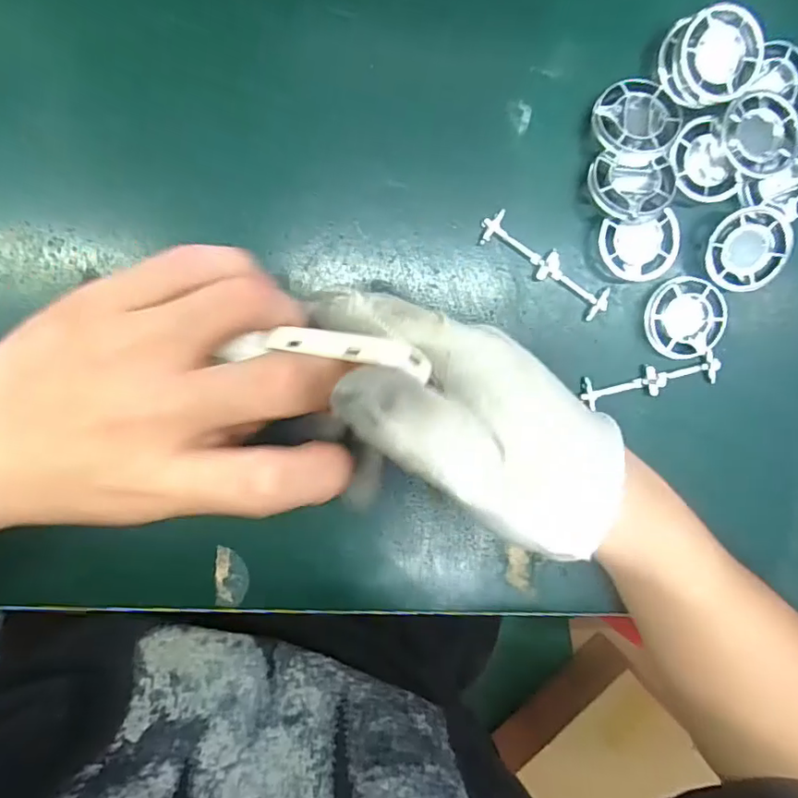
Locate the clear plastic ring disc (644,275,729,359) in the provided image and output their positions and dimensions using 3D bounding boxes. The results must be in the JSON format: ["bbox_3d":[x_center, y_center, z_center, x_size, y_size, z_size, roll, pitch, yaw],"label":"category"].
[{"bbox_3d":[0.140,-0.040,0.273,0.039,0.007,0.038,-5,98,-4],"label":"clear plastic ring disc"}]

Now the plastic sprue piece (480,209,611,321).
[{"bbox_3d":[0.070,-0.064,0.267,0.072,0.005,0.017,33,94,-9],"label":"plastic sprue piece"}]

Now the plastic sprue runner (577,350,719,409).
[{"bbox_3d":[0.126,-0.010,0.278,0.069,0.004,0.016,-12,99,-4],"label":"plastic sprue runner"}]

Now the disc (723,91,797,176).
[{"bbox_3d":[0.164,-0.120,0.255,0.032,0.012,0.036,-21,99,-2],"label":"disc"}]

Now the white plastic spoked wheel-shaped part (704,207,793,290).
[{"bbox_3d":[0.167,-0.071,0.266,0.037,0.008,0.037,-5,98,-4],"label":"white plastic spoked wheel-shaped part"}]

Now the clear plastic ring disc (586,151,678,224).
[{"bbox_3d":[0.106,-0.096,0.252,0.037,0.011,0.032,3,97,-6],"label":"clear plastic ring disc"}]

